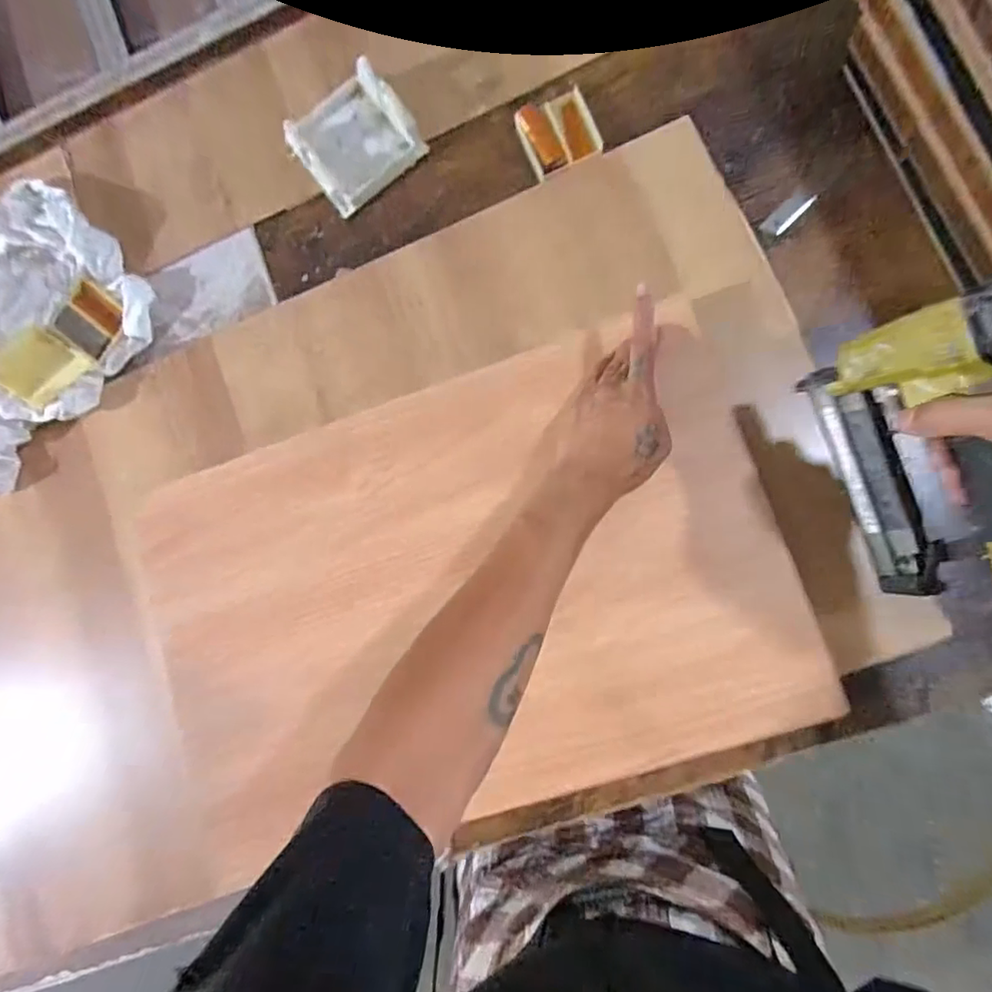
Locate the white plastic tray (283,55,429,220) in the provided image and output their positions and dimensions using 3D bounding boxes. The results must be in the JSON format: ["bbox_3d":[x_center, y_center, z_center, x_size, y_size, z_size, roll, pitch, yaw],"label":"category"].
[{"bbox_3d":[-0.149,-0.368,0.572,0.119,0.044,0.105,-39,81,3],"label":"white plastic tray"}]

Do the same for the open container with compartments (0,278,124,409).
[{"bbox_3d":[-0.460,-0.161,0.596,0.075,0.043,0.140,35,89,10],"label":"open container with compartments"}]

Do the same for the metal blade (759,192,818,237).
[{"bbox_3d":[0.274,-0.265,0.529,0.048,0.004,0.020,-40,77,11],"label":"metal blade"}]

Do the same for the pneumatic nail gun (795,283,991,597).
[{"bbox_3d":[0.295,-0.001,0.364,0.059,0.125,0.229,-18,88,2],"label":"pneumatic nail gun"}]

